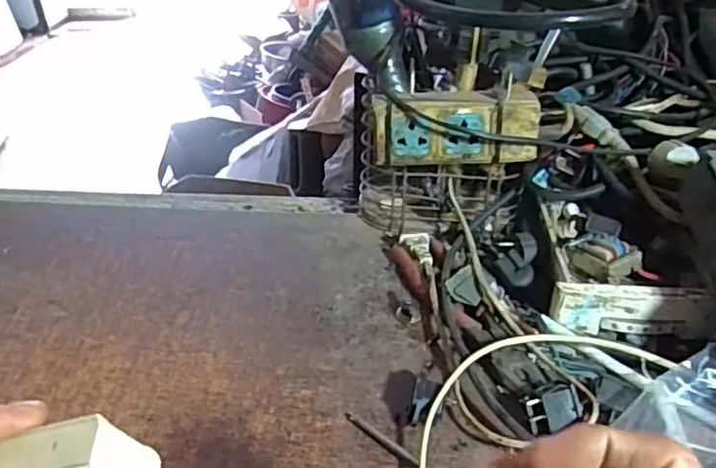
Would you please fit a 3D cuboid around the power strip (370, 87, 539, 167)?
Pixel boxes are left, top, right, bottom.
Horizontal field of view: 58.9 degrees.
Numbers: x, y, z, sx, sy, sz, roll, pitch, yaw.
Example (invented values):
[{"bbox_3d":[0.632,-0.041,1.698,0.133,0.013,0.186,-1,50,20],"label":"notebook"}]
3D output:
[{"bbox_3d":[0.080,-0.088,0.527,0.133,0.060,0.030,2,34,3],"label":"power strip"}]

